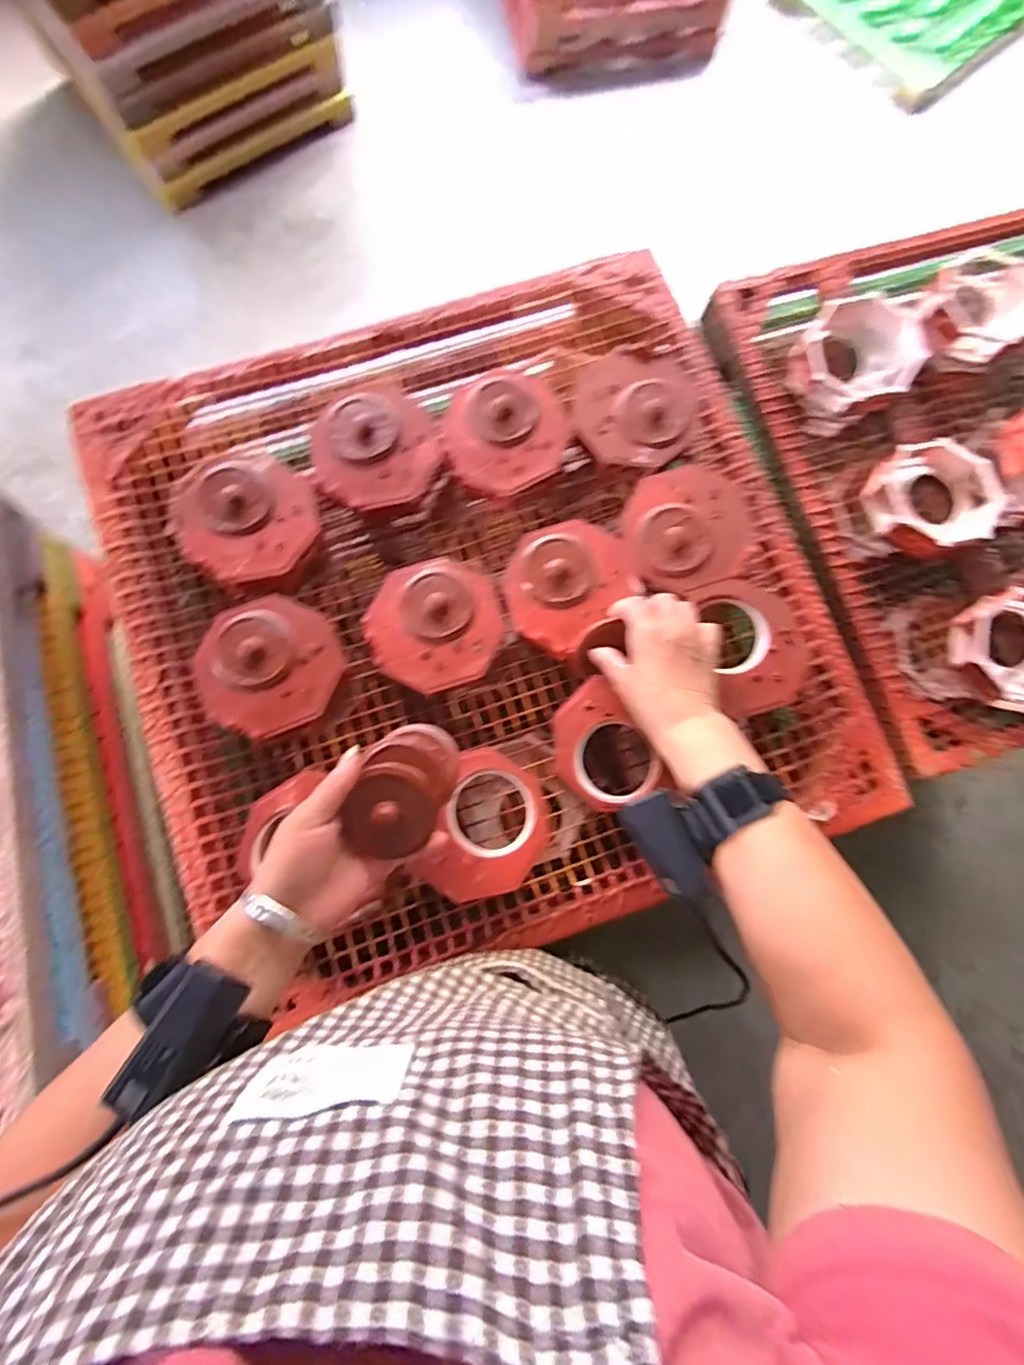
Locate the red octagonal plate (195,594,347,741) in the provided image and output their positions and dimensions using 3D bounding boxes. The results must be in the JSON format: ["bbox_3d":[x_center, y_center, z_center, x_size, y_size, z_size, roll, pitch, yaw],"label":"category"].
[{"bbox_3d":[-0.208,-0.011,0.488,0.117,0.041,0.121,20,79,3],"label":"red octagonal plate"}]

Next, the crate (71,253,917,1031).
[{"bbox_3d":[-0.039,-0.075,0.521,0.618,0.088,0.599,-20,80,-5],"label":"crate"}]

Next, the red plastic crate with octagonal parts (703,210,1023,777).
[{"bbox_3d":[0.606,-0.264,0.655,0.606,0.121,0.596,-17,80,-4],"label":"red plastic crate with octagonal parts"}]

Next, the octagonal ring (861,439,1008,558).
[{"bbox_3d":[0.448,-0.194,0.598,0.125,0.048,0.119,-13,79,-3],"label":"octagonal ring"}]

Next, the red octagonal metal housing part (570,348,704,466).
[{"bbox_3d":[0.122,-0.266,0.534,0.115,0.033,0.121,17,79,3],"label":"red octagonal metal housing part"}]

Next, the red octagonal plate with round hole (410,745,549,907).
[{"bbox_3d":[-0.027,0.121,0.476,0.110,0.048,0.120,25,80,4],"label":"red octagonal plate with round hole"}]

